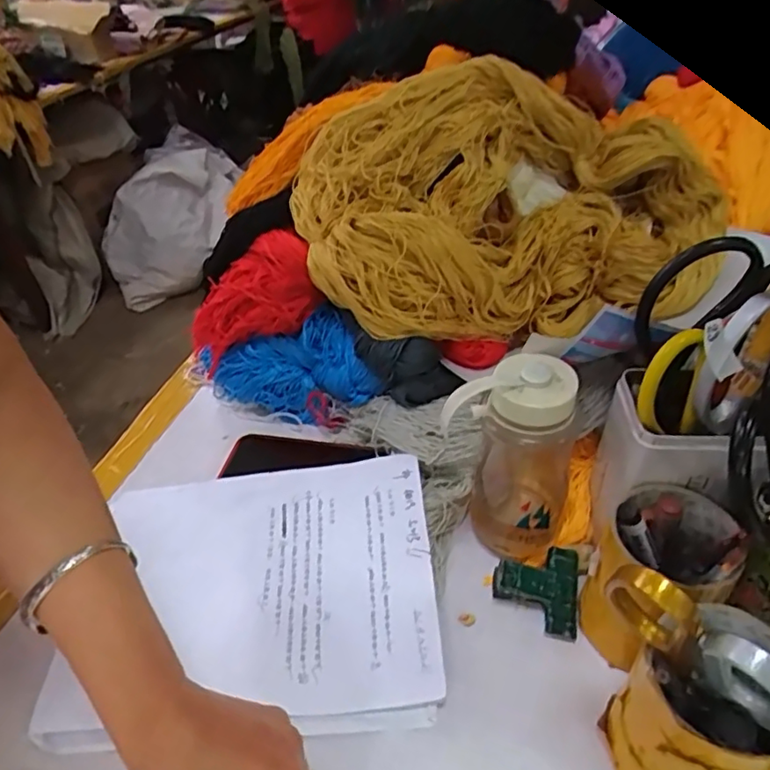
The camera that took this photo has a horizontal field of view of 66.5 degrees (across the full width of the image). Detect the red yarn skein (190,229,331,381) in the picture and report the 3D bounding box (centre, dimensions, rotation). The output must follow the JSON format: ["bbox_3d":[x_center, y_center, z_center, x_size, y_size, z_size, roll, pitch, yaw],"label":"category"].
[{"bbox_3d":[-0.142,-0.086,0.621,0.182,0.083,0.071,-31,32,29],"label":"red yarn skein"}]

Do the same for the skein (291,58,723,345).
[{"bbox_3d":[0.111,-0.180,0.560,0.391,0.090,0.267,-4,82,-3],"label":"skein"}]

